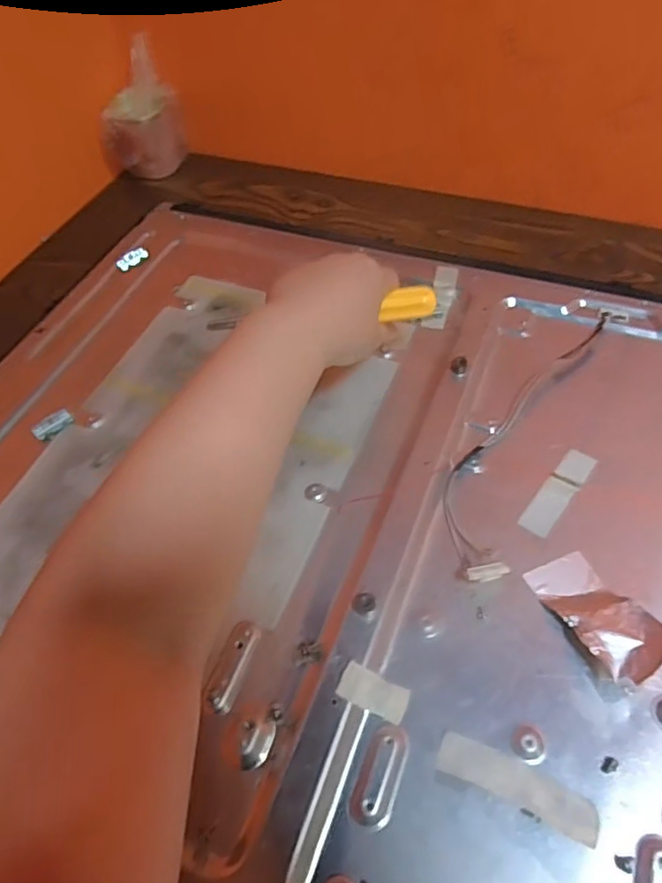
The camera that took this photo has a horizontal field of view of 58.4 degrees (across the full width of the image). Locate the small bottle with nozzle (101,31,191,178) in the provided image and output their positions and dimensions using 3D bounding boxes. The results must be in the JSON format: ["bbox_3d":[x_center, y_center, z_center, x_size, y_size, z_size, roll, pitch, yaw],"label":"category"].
[{"bbox_3d":[-0.198,-0.338,0.623,0.066,0.110,0.072,8,57,10],"label":"small bottle with nozzle"}]

